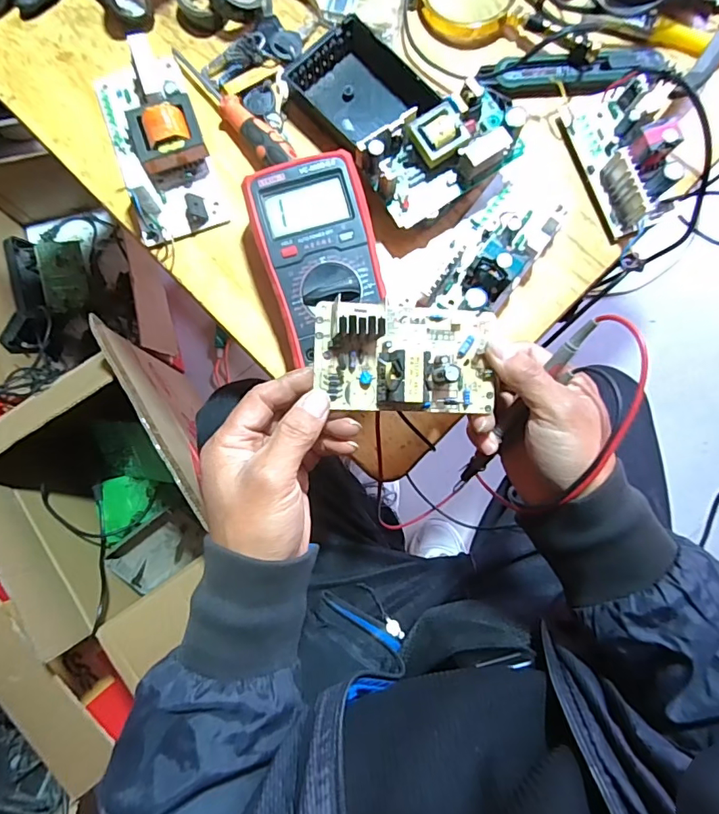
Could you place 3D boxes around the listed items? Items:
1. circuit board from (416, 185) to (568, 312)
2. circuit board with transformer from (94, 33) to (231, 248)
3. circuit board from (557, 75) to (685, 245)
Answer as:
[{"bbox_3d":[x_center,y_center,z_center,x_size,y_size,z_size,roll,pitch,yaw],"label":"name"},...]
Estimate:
[{"bbox_3d":[0.108,-0.128,0.403,0.067,0.042,0.140,39,85,4],"label":"circuit board"},{"bbox_3d":[-0.173,-0.230,0.414,0.084,0.035,0.168,-18,84,-2],"label":"circuit board with transformer"},{"bbox_3d":[0.234,-0.216,0.415,0.080,0.038,0.124,-21,84,-2],"label":"circuit board"}]

